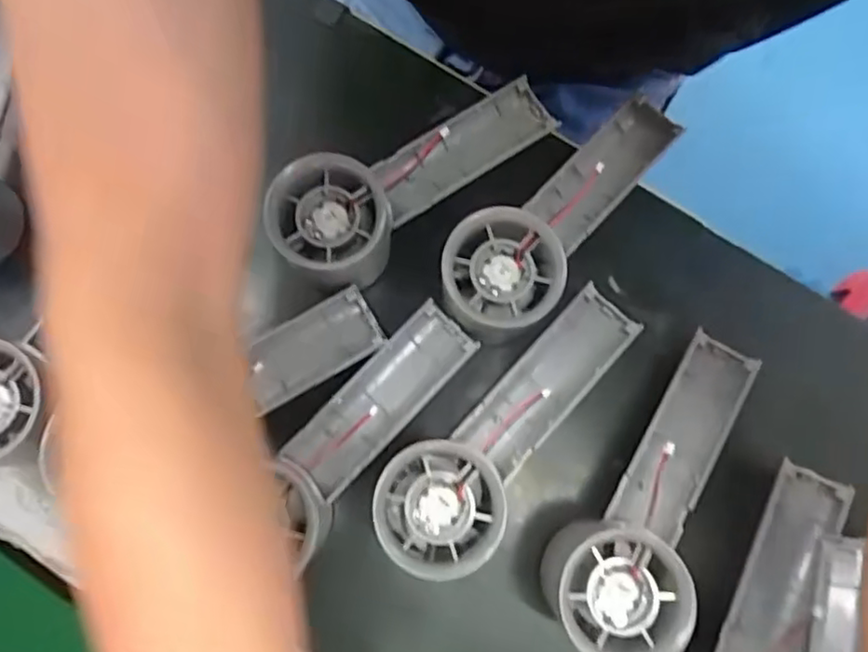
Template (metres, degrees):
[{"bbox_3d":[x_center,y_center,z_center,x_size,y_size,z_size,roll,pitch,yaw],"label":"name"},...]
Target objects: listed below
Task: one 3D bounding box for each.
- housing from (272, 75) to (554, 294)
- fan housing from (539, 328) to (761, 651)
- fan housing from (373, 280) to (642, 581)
[{"bbox_3d":[-0.011,-0.081,0.330,0.154,0.033,0.062,-40,80,-7],"label":"housing"},{"bbox_3d":[0.102,0.075,0.307,0.061,0.048,0.160,23,79,5],"label":"fan housing"},{"bbox_3d":[0.034,0.042,0.305,0.055,0.032,0.156,36,81,8],"label":"fan housing"}]

